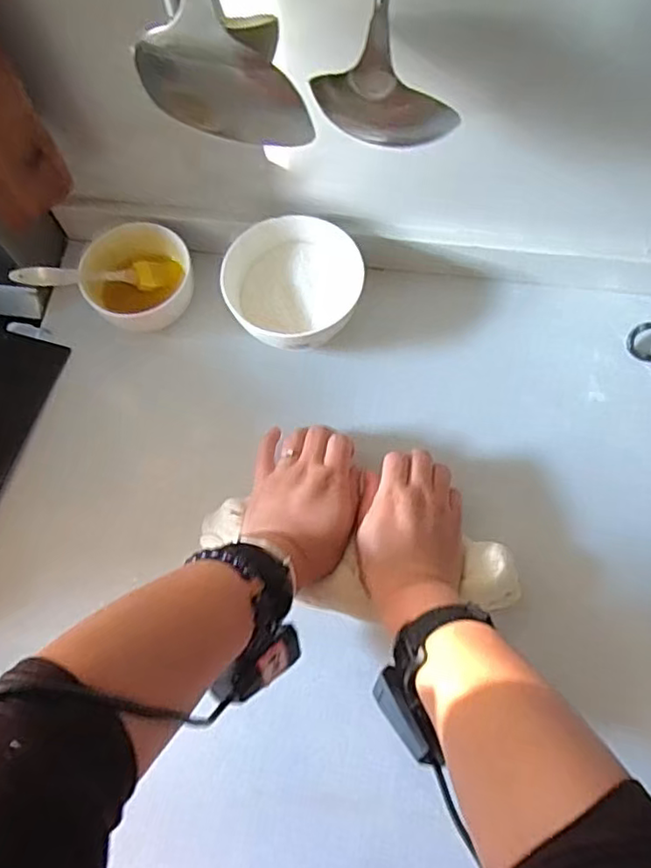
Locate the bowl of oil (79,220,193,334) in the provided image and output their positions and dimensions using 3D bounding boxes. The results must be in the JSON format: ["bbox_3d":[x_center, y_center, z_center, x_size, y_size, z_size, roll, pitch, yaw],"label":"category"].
[{"bbox_3d":[-0.184,-0.153,0.613,0.100,0.049,0.099,-1,70,2],"label":"bowl of oil"}]

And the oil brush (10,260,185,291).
[{"bbox_3d":[-0.217,-0.155,0.601,0.158,0.016,0.030,-9,69,-32],"label":"oil brush"}]

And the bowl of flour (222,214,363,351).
[{"bbox_3d":[-0.031,-0.141,0.596,0.128,0.055,0.132,-1,70,2],"label":"bowl of flour"}]

